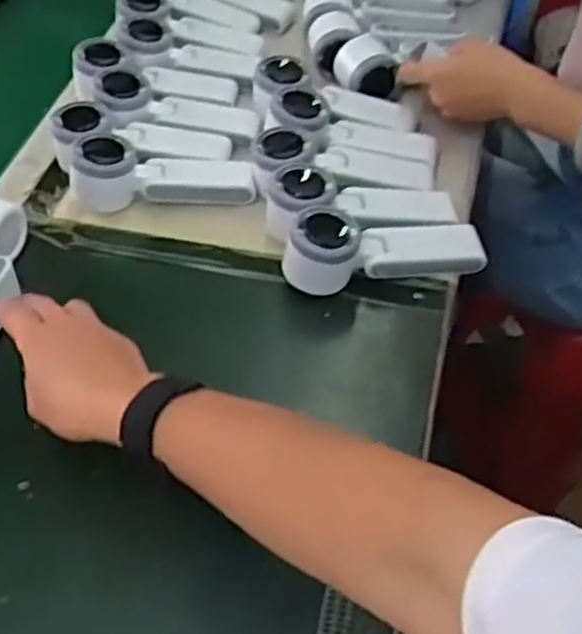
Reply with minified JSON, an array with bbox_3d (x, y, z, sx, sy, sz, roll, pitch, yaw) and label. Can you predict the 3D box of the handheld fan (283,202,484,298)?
[{"bbox_3d":[0.077,-0.053,0.659,0.163,0.064,0.062,-3,48,-2],"label":"handheld fan"}]

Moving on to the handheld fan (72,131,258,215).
[{"bbox_3d":[-0.115,-0.136,0.723,0.164,0.046,0.054,0,48,1],"label":"handheld fan"}]

